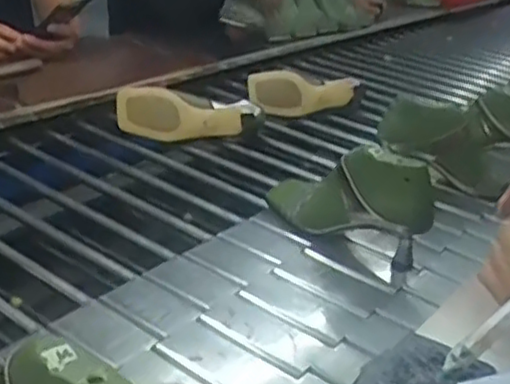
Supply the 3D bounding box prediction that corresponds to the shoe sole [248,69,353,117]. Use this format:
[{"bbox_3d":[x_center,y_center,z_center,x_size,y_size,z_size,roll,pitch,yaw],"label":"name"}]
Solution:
[{"bbox_3d":[0.091,-0.181,1.321,0.203,0.079,0.038,0,8,-16],"label":"shoe sole"}]

